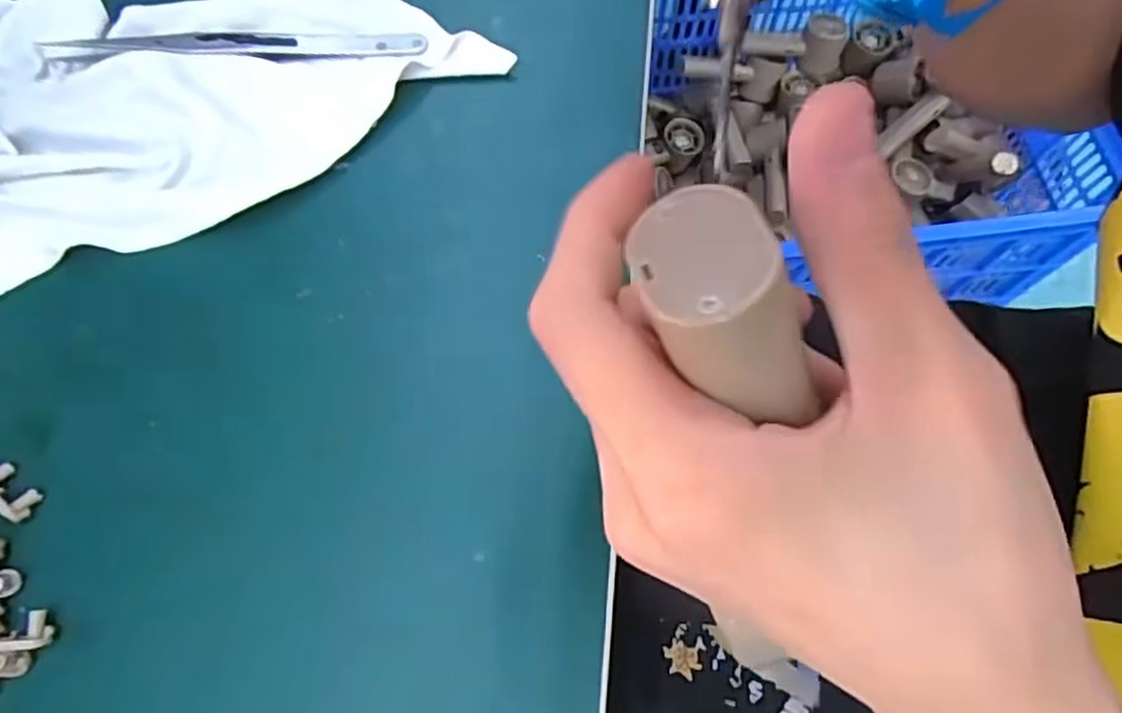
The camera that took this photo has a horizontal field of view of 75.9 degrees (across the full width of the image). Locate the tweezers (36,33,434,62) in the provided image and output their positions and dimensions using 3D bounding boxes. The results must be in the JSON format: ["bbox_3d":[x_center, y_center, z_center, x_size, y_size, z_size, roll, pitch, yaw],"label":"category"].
[{"bbox_3d":[-0.115,-0.112,0.259,0.127,0.007,0.011,-5,70,-5],"label":"tweezers"}]

